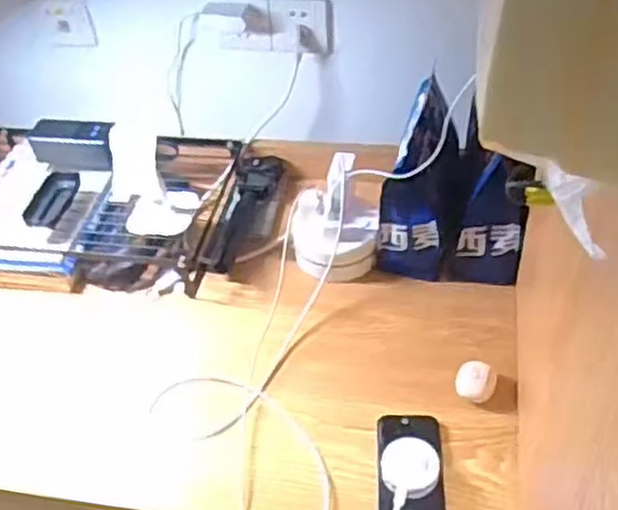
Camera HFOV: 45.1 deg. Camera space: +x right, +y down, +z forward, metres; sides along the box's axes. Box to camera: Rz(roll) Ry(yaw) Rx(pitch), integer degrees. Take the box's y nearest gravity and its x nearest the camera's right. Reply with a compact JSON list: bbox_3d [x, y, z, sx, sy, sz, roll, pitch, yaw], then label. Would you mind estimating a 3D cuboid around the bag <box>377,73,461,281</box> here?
[{"bbox_3d":[0.140,-0.080,0.946,0.104,0.262,0.082,2,46,8],"label":"bag"}]

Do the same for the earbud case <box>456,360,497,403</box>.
[{"bbox_3d":[0.197,0.150,0.879,0.047,0.020,0.055,18,50,23],"label":"earbud case"}]

